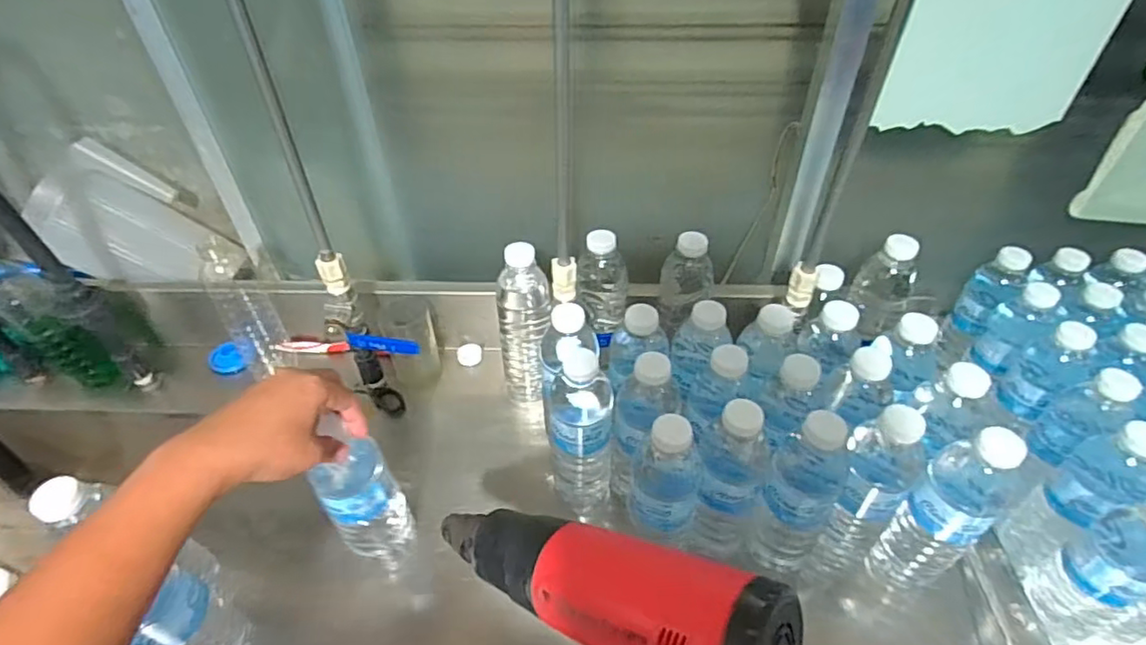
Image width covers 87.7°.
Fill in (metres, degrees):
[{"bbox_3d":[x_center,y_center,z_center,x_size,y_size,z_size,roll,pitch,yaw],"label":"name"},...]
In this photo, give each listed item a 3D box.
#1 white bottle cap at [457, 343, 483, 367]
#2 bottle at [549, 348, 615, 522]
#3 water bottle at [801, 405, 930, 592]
[{"bbox_3d":[-0.137,0.043,0.794,0.033,0.018,0.027,-6,43,-4],"label":"white bottle cap"},{"bbox_3d":[0.009,0.116,0.602,0.059,0.205,0.062,1,43,2],"label":"bottle"},{"bbox_3d":[0.264,0.163,0.532,0.062,0.226,0.061,7,44,9],"label":"water bottle"}]

